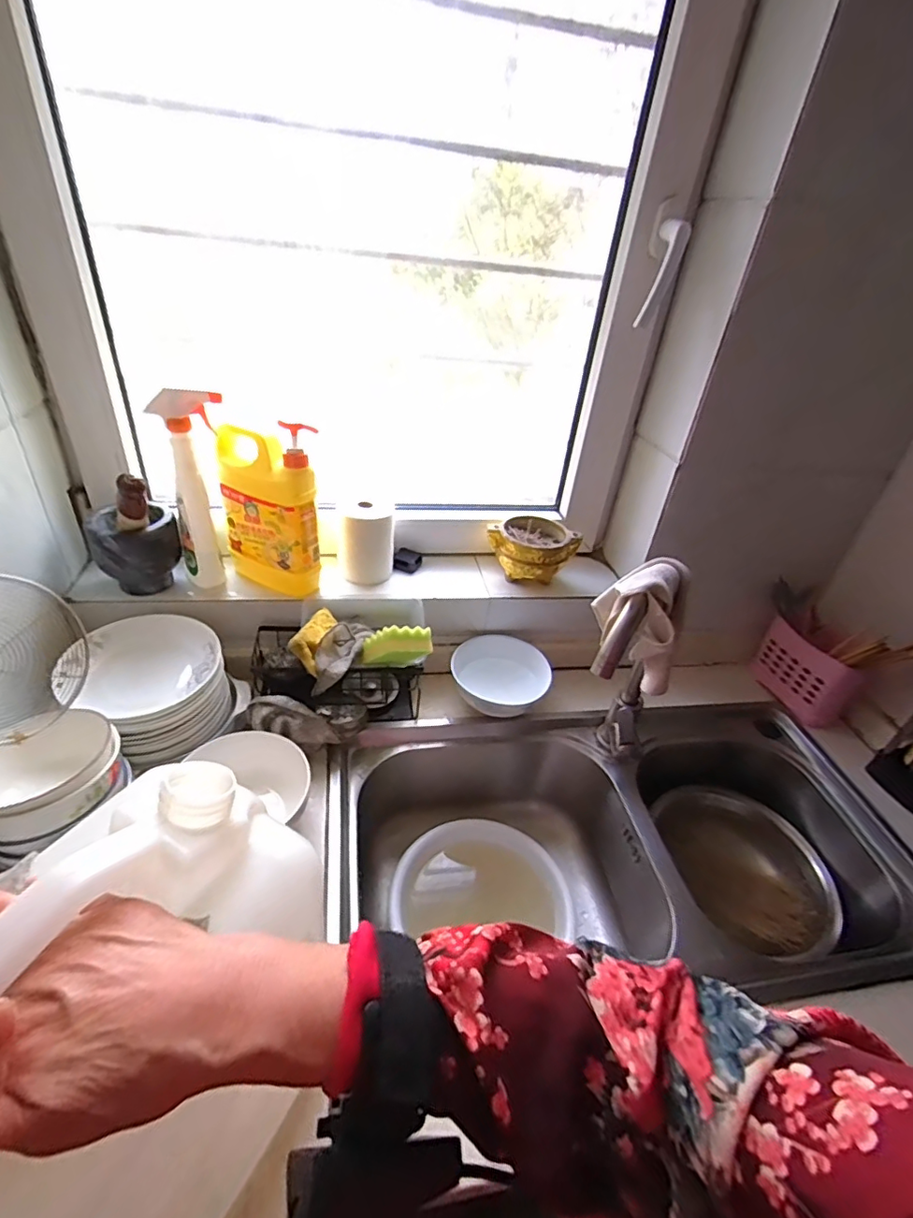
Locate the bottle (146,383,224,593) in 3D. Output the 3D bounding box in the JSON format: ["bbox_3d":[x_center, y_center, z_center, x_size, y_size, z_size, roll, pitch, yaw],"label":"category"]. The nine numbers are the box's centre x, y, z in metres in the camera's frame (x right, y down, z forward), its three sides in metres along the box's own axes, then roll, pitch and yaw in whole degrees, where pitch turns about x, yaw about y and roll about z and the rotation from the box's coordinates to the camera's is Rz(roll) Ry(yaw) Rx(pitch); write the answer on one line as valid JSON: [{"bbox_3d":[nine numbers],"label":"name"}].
[{"bbox_3d":[-0.338,-0.150,0.715,0.078,0.253,0.051,-2,36,-13],"label":"bottle"}]

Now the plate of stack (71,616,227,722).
[{"bbox_3d":[-0.388,0.069,0.671,0.157,0.035,0.163,5,35,-3],"label":"plate of stack"}]

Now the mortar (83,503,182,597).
[{"bbox_3d":[-0.428,-0.073,0.737,0.104,0.113,0.090,-13,40,-26],"label":"mortar"}]

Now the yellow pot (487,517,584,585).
[{"bbox_3d":[0.117,-0.089,0.852,0.124,0.075,0.098,24,39,23],"label":"yellow pot"}]

